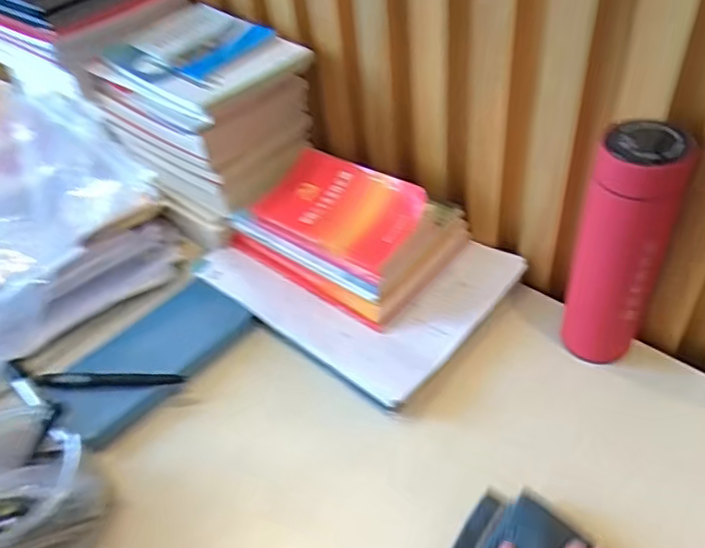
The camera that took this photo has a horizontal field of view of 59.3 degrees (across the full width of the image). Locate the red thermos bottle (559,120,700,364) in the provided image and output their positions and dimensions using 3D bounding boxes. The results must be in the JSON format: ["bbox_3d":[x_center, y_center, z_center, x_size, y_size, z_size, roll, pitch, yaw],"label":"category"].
[{"bbox_3d":[0.222,-0.014,0.517,0.065,0.228,0.055,17,50,23],"label":"red thermos bottle"}]

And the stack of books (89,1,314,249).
[{"bbox_3d":[-0.167,-0.186,0.738,0.185,0.186,0.207,-32,49,-22],"label":"stack of books"}]

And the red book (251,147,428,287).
[{"bbox_3d":[-0.015,-0.071,0.645,0.174,0.015,0.112,27,70,30],"label":"red book"}]

